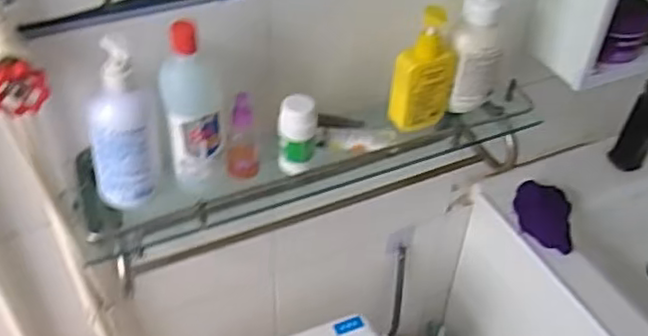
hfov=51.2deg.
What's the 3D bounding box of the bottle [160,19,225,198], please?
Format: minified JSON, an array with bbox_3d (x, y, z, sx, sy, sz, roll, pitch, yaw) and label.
[{"bbox_3d":[-0.137,-0.061,0.712,0.056,0.204,0.046,-4,44,-8],"label":"bottle"}]

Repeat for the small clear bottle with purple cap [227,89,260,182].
[{"bbox_3d":[-0.092,-0.032,0.770,0.026,0.112,0.036,16,45,14],"label":"small clear bottle with purple cap"}]

